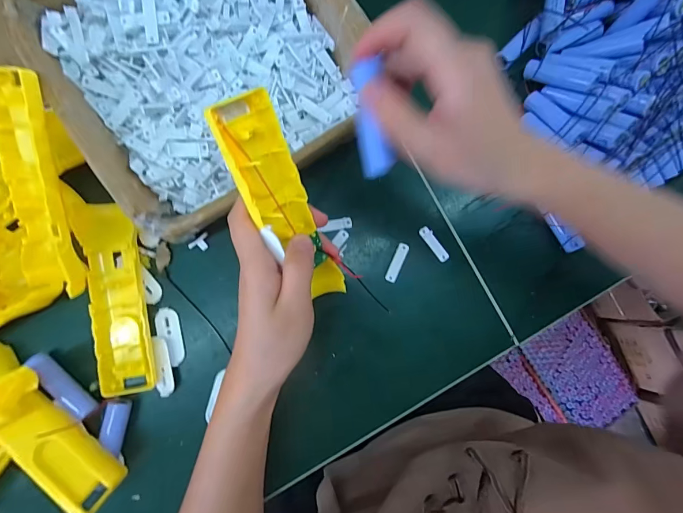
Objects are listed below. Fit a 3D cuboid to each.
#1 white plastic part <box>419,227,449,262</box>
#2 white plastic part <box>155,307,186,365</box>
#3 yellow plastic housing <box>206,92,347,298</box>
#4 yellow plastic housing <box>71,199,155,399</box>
[{"bbox_3d":[0.089,-0.012,0.349,0.011,0.004,0.038,-35,88,-6],"label":"white plastic part"},{"bbox_3d":[-0.151,0.071,0.322,0.019,0.004,0.051,-14,86,-5],"label":"white plastic part"},{"bbox_3d":[-0.035,-0.030,0.253,0.043,0.021,0.156,-31,122,-9],"label":"yellow plastic housing"},{"bbox_3d":[-0.191,0.035,0.313,0.044,0.017,0.163,-10,85,-5],"label":"yellow plastic housing"}]

